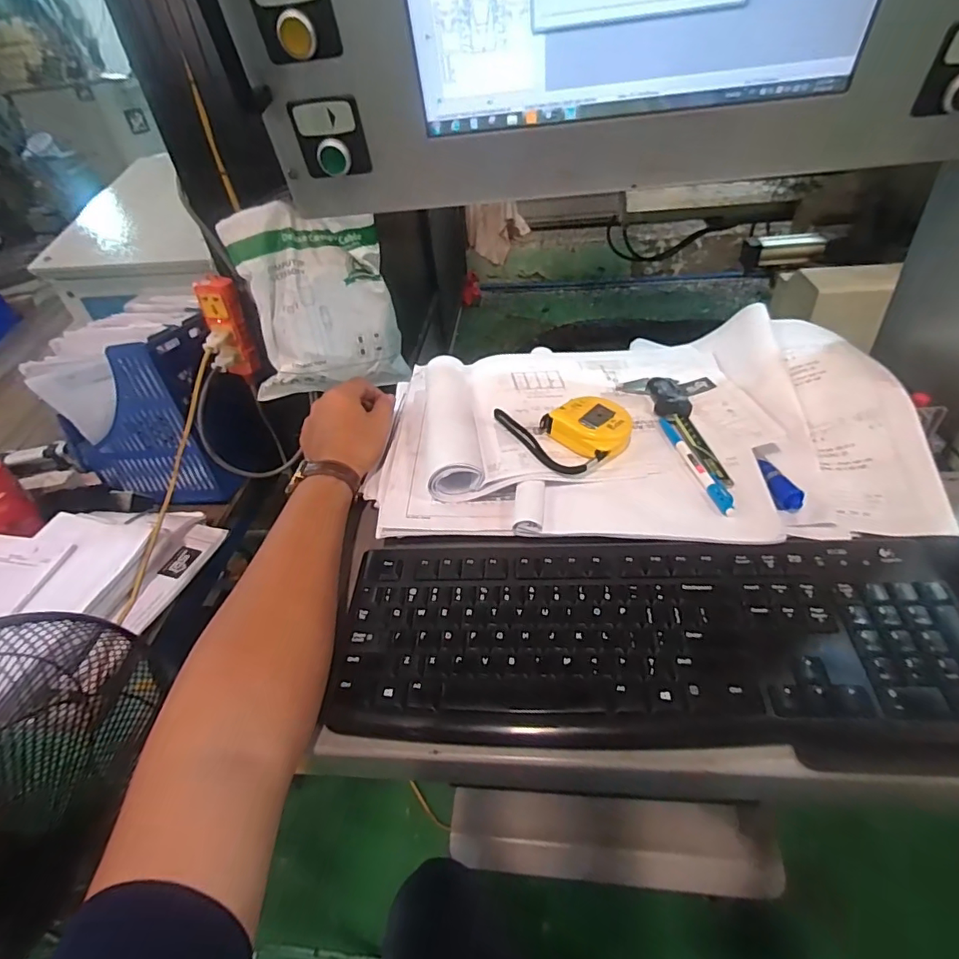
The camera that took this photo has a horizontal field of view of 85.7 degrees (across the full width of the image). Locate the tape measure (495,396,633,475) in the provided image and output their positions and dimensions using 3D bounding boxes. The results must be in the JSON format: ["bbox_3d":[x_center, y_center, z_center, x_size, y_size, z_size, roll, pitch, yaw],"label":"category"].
[{"bbox_3d":[0.081,-0.053,0.493,0.085,0.027,0.109,-33,48,-26],"label":"tape measure"}]

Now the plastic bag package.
[{"bbox_3d":[-0.222,-0.250,0.727,0.213,0.244,0.051,-13,16,-18],"label":"plastic bag package"}]

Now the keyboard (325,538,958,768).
[{"bbox_3d":[0.125,0.113,0.372,0.454,0.029,0.151,-3,42,7],"label":"keyboard"}]

